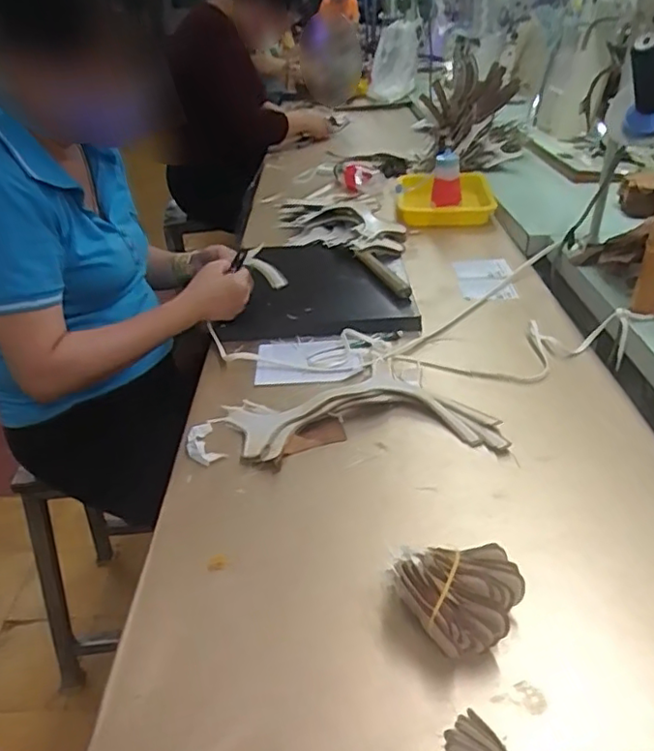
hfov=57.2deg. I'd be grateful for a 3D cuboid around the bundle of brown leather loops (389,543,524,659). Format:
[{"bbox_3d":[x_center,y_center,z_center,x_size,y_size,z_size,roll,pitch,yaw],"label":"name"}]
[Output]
[{"bbox_3d":[0.107,0.175,0.464,0.093,0.048,0.073,-13,35,-15],"label":"bundle of brown leather loops"}]

